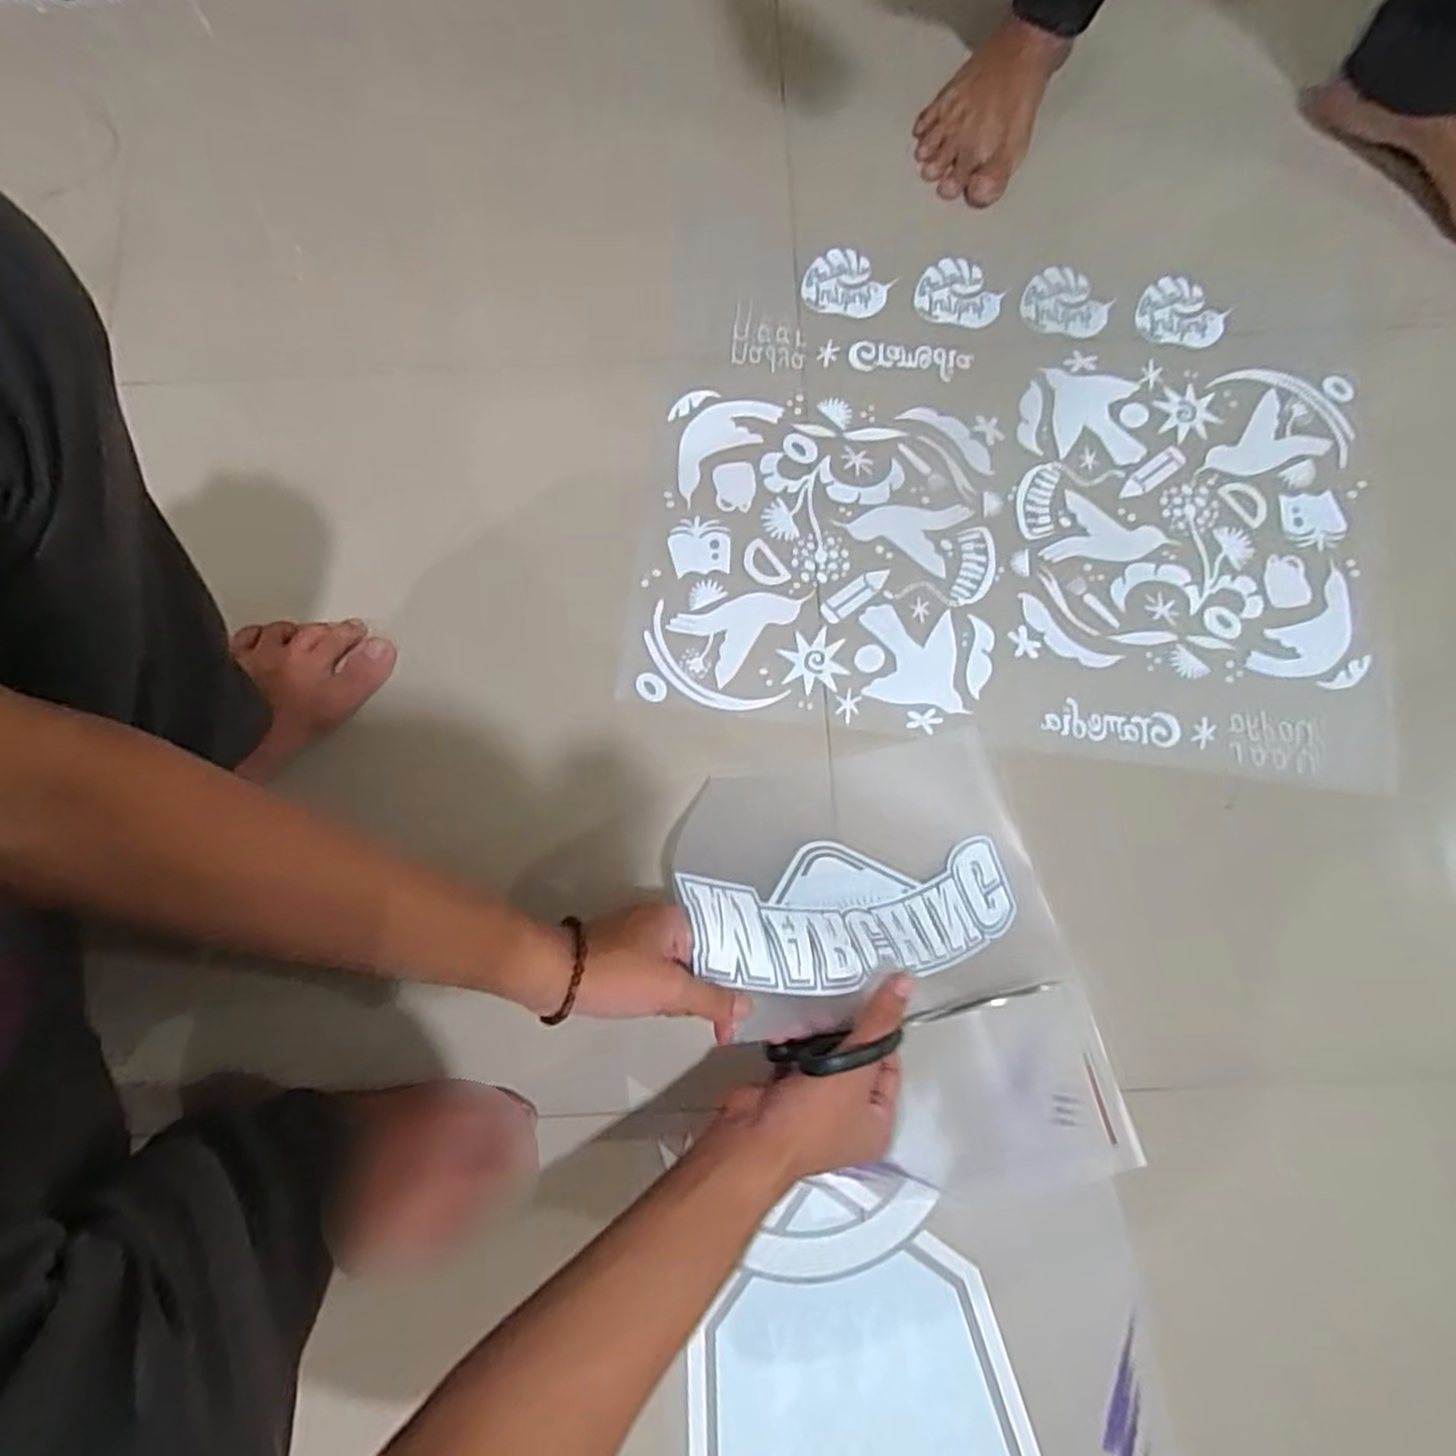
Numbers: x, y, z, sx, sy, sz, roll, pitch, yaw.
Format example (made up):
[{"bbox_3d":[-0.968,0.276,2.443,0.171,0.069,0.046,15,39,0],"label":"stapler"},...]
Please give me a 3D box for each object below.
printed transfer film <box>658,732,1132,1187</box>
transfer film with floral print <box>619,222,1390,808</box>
[{"bbox_3d":[0.116,0.163,0.532,0.247,0.109,0.314,-14,79,-2],"label":"printed transfer film"},{"bbox_3d":[0.237,-0.199,0.652,0.577,0.011,0.429,7,79,2],"label":"transfer film with floral print"}]

